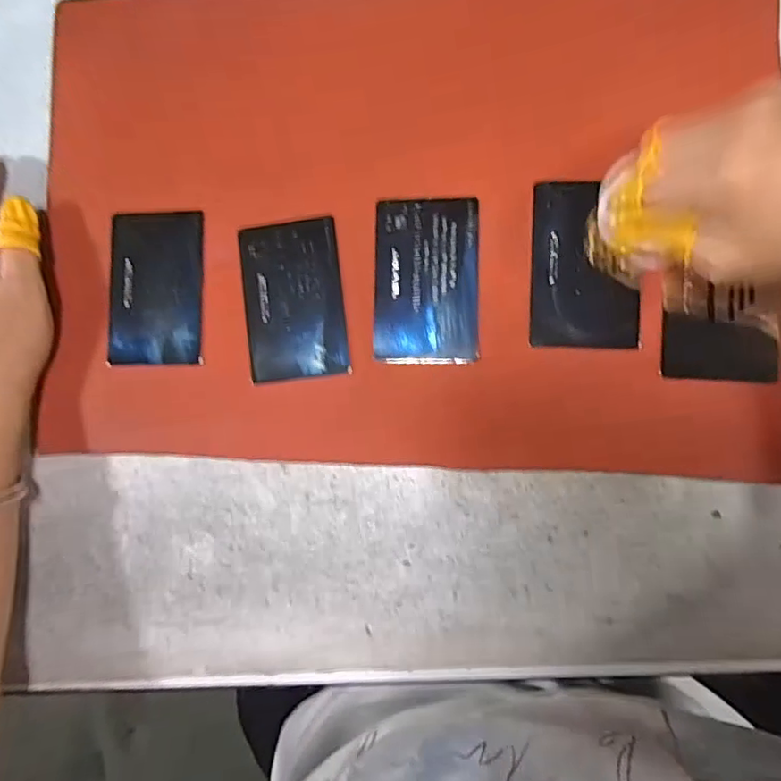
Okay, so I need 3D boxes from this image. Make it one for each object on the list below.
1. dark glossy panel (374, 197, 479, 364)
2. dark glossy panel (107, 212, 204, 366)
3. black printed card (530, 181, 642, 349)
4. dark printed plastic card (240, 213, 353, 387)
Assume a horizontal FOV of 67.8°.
[{"bbox_3d":[0.018,-0.056,0.295,0.052,0.004,0.082,0,87,7],"label":"dark glossy panel"},{"bbox_3d":[-0.126,-0.055,0.311,0.052,0.004,0.081,0,87,7],"label":"dark glossy panel"},{"bbox_3d":[0.096,-0.063,0.288,0.051,0.004,0.082,1,89,7],"label":"black printed card"},{"bbox_3d":[-0.051,-0.047,0.303,0.052,0.004,0.082,-7,86,7],"label":"dark printed plastic card"}]

